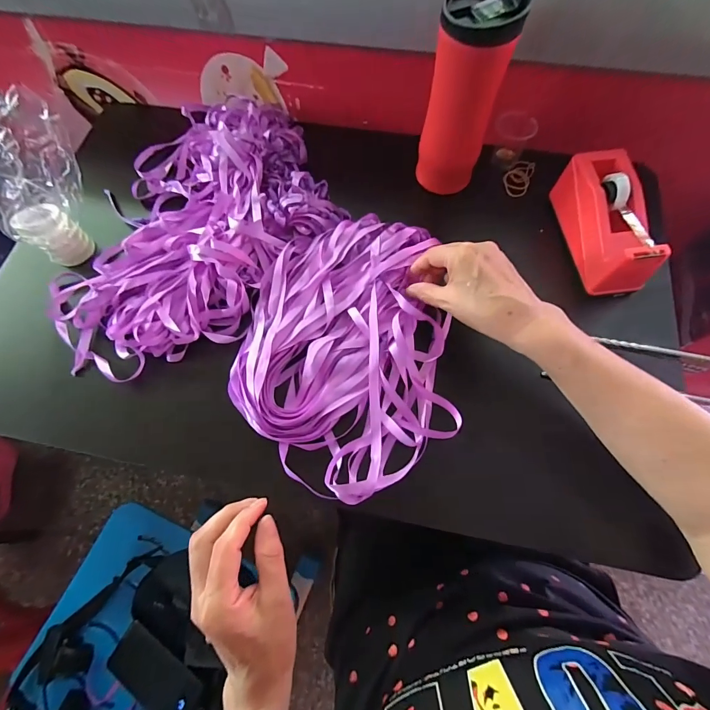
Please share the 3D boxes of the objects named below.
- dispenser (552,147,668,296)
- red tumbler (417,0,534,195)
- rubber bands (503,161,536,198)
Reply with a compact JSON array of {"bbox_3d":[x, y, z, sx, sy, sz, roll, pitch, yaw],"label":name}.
[{"bbox_3d":[0.276,-0.146,0.402,0.068,0.060,0.159,-3,69,-1],"label":"dispenser"},{"bbox_3d":[0.116,-0.272,0.393,0.070,0.191,0.070,17,70,7],"label":"red tumbler"},{"bbox_3d":[0.218,-0.235,0.487,0.034,0.014,0.064,26,71,10],"label":"rubber bands"}]

